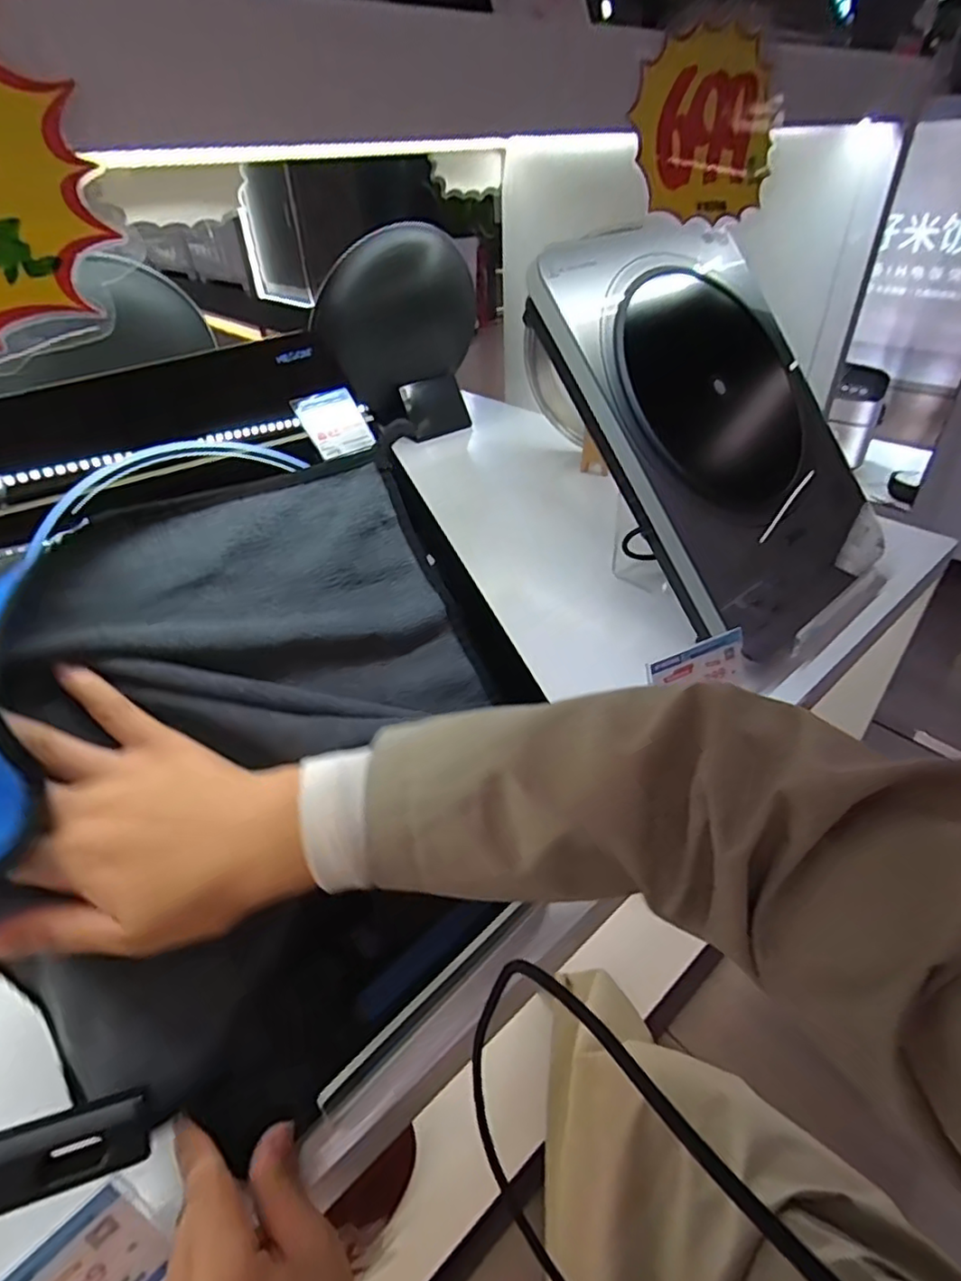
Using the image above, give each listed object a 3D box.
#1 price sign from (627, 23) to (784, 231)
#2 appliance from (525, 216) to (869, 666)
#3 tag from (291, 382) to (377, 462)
[{"bbox_3d":[0.169,-0.370,0.452,0.166,0.107,0.012,-23,36,-33],"label":"price sign"},{"bbox_3d":[0.252,-0.219,0.629,0.329,0.408,0.050,-33,6,-29],"label":"appliance"},{"bbox_3d":[-0.101,-0.152,0.432,0.044,0.004,0.050,-30,87,-29],"label":"tag"}]

